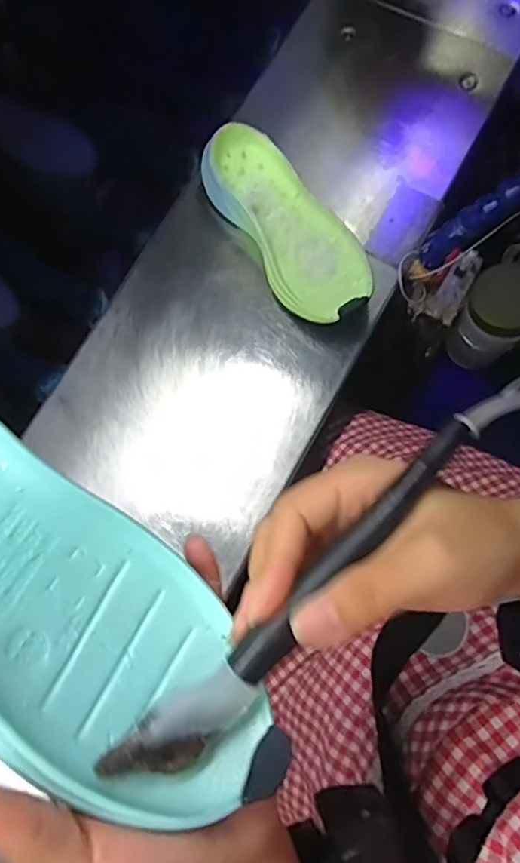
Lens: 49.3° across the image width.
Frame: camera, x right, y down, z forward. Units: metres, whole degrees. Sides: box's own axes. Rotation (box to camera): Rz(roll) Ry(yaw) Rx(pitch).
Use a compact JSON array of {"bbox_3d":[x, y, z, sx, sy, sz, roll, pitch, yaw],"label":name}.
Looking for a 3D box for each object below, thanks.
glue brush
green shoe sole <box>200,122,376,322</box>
[{"bbox_3d":[0.019,0.057,0.202,0.169,0.024,0.022,-44,79,-9],"label":"glue brush"},{"bbox_3d":[0.027,-0.195,0.545,0.089,0.047,0.219,-31,77,-6],"label":"green shoe sole"}]

